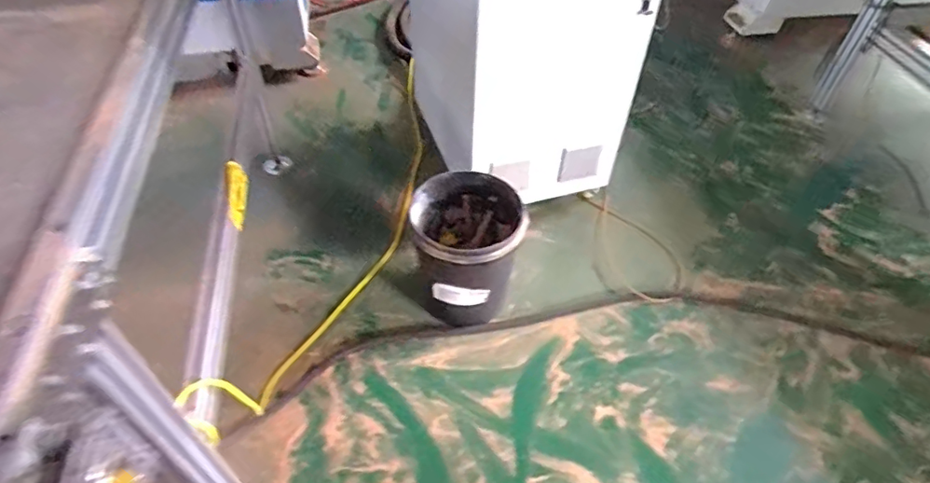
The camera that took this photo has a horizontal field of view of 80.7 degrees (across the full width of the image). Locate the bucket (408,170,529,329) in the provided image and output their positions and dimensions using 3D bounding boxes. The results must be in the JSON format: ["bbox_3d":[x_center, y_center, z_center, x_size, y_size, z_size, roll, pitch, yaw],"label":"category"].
[{"bbox_3d":[0.017,0.034,1.673,0.313,0.398,0.325,1,48,-1],"label":"bucket"}]

